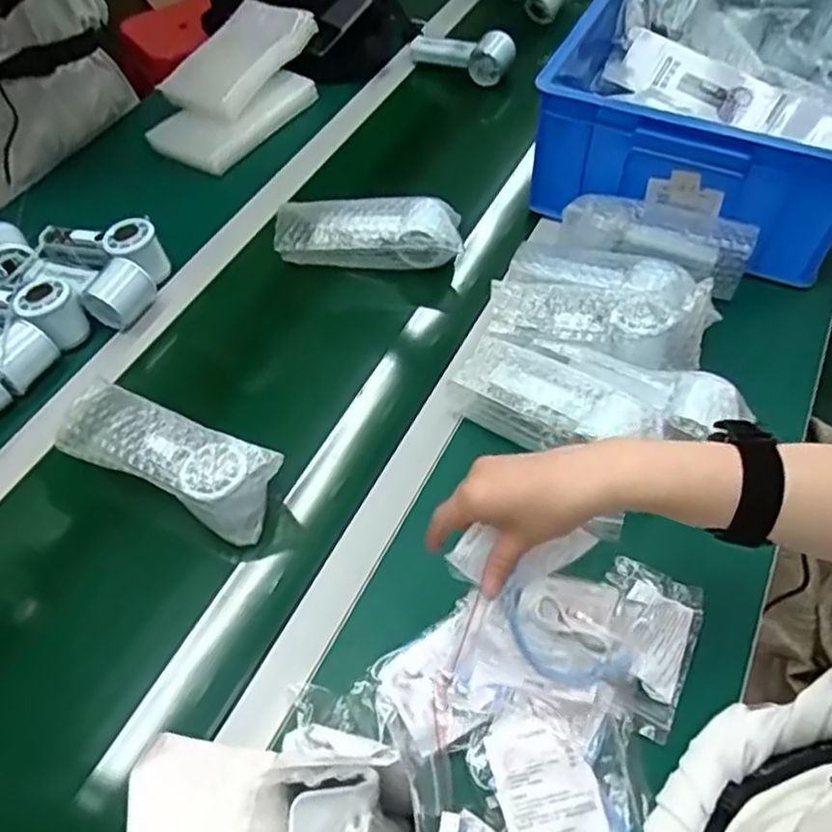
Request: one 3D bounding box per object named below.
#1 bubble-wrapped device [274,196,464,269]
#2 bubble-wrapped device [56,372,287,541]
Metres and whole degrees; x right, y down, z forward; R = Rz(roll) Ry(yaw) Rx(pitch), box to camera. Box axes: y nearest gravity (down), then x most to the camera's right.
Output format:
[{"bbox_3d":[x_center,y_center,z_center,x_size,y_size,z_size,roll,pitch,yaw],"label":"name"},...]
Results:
[{"bbox_3d":[-0.052,-0.207,0.799,0.203,0.055,0.072,0,55,3],"label":"bubble-wrapped device"},{"bbox_3d":[-0.217,0.038,0.624,0.200,0.066,0.067,21,58,16],"label":"bubble-wrapped device"}]

